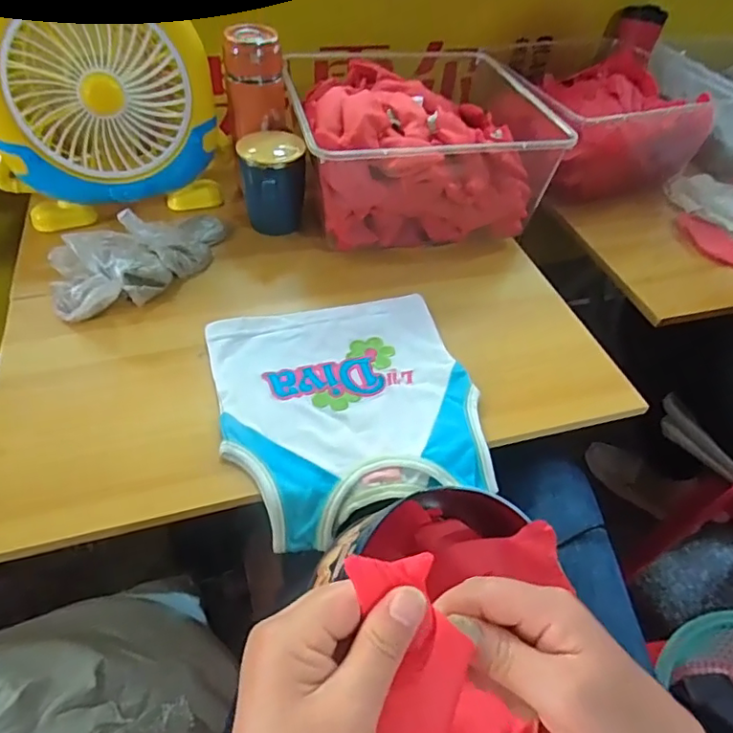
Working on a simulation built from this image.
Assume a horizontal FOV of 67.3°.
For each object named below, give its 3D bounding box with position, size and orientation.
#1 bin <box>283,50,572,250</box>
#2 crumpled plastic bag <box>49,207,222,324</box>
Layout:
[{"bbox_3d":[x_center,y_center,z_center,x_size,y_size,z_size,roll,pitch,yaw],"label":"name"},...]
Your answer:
[{"bbox_3d":[0.048,-0.271,0.696,0.268,0.139,0.228,-7,48,-13],"label":"bin"},{"bbox_3d":[-0.246,-0.128,0.614,0.208,0.047,0.121,-23,54,-25],"label":"crumpled plastic bag"}]

